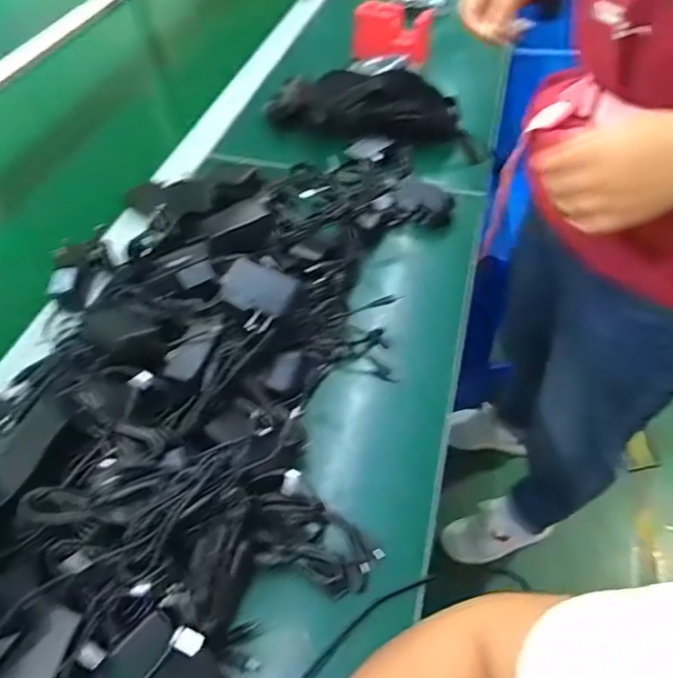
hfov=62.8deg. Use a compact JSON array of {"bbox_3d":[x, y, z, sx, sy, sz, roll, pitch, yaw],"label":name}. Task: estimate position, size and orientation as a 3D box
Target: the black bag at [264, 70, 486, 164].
[{"bbox_3d":[0.056,-0.346,0.829,0.314,0.047,0.150,6,50,7],"label":"black bag"}]

